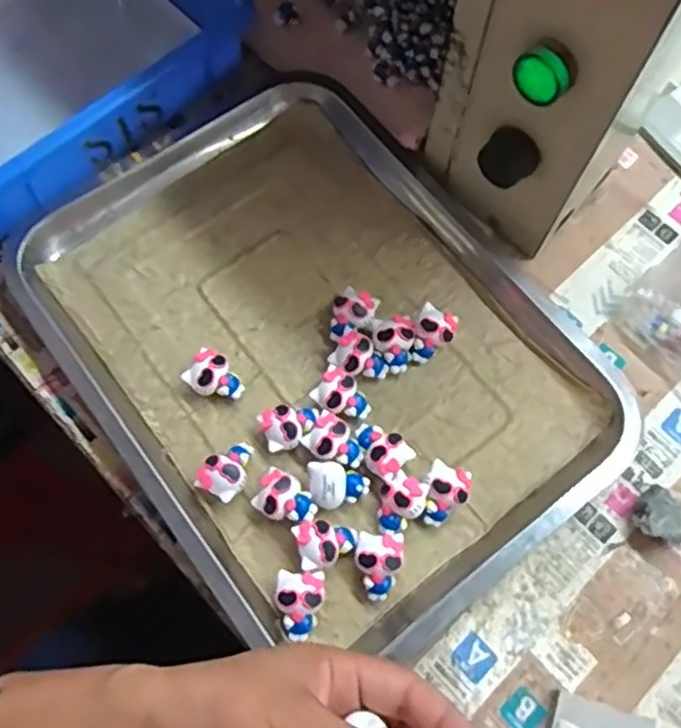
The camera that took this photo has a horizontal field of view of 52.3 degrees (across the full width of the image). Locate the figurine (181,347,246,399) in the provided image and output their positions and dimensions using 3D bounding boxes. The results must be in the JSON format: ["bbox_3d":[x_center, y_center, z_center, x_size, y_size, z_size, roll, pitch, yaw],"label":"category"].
[{"bbox_3d":[-0.077,0.009,0.427,0.034,0.023,0.025,29,69,9],"label":"figurine"}]

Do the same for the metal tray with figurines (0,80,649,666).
[{"bbox_3d":[-0.017,-0.015,0.441,0.274,0.026,0.357,-38,74,-16],"label":"metal tray with figurines"}]

